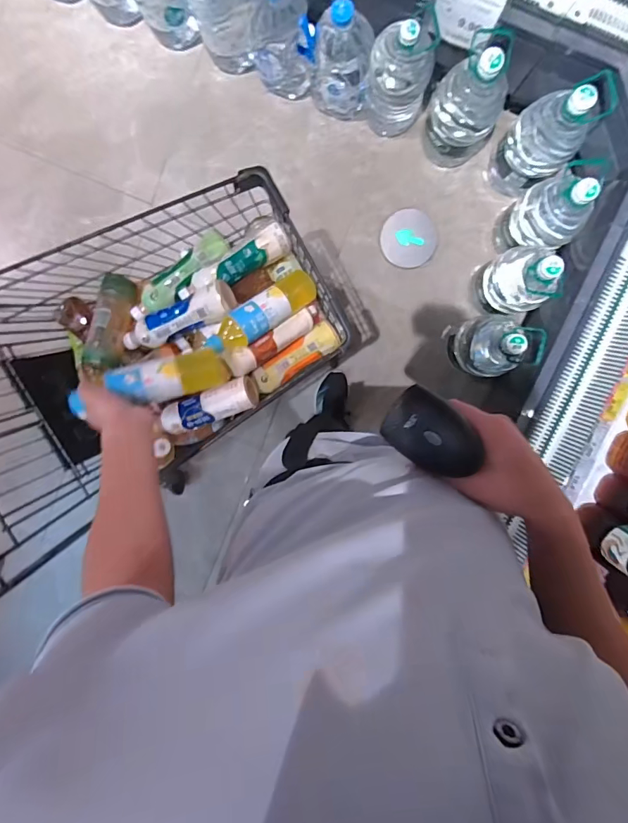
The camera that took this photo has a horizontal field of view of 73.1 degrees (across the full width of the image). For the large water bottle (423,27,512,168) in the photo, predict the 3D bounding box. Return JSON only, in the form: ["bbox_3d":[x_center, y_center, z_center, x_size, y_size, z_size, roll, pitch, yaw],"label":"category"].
[{"bbox_3d":[0.424,-0.823,1.141,0.212,0.379,0.172,19,98,0],"label":"large water bottle"}]

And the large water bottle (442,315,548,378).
[{"bbox_3d":[0.498,-0.193,1.207,0.184,0.348,0.160,-15,97,4],"label":"large water bottle"}]

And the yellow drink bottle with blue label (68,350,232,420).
[{"bbox_3d":[-0.236,-0.050,0.663,0.255,0.070,0.061,-17,99,-35],"label":"yellow drink bottle with blue label"}]

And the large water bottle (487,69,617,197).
[{"bbox_3d":[0.627,-0.750,1.153,0.179,0.399,0.163,0,98,2],"label":"large water bottle"}]

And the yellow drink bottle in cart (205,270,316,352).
[{"bbox_3d":[-0.090,-0.176,0.755,0.064,0.079,0.239,50,59,-5],"label":"yellow drink bottle in cart"}]

